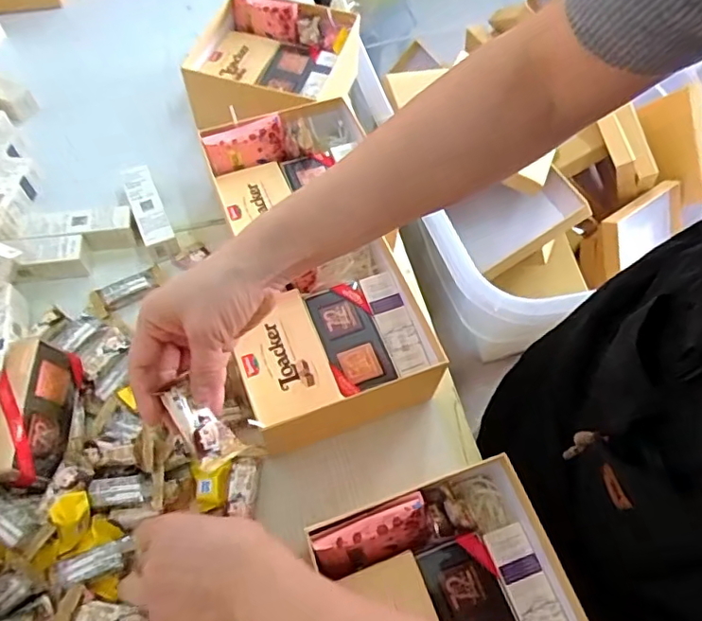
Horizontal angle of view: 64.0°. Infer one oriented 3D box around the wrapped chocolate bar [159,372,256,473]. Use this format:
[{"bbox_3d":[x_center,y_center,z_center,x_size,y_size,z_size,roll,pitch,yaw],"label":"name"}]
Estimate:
[{"bbox_3d":[-0.101,0.077,0.376,0.029,0.013,0.066,-39,98,-20],"label":"wrapped chocolate bar"}]

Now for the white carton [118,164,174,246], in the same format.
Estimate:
[{"bbox_3d":[-0.221,-0.110,0.615,0.032,0.034,0.109,-22,64,-13],"label":"white carton"}]

